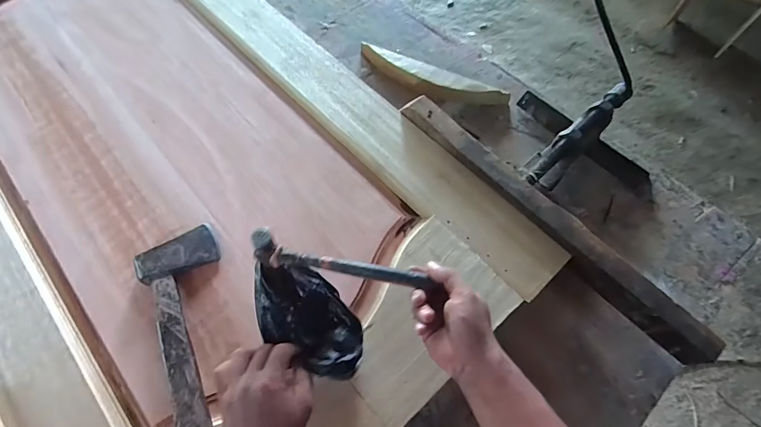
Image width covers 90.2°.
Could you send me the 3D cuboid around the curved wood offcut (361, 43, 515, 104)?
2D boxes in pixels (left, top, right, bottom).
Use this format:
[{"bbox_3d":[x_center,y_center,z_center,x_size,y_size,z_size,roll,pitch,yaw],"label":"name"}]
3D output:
[{"bbox_3d":[0.110,-0.304,0.855,0.353,0.048,0.057,23,66,12],"label":"curved wood offcut"}]

